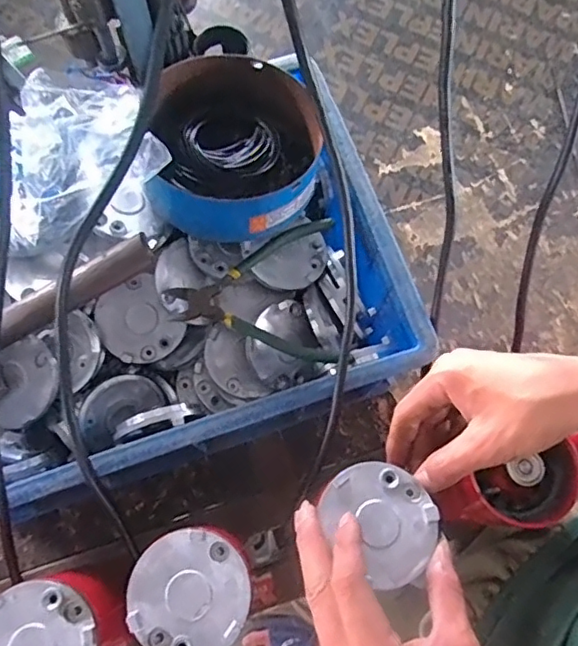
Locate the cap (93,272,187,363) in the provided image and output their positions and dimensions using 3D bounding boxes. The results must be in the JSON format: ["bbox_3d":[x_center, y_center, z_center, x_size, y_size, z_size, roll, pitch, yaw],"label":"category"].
[{"bbox_3d":[-0.127,0.000,0.475,0.062,0.006,0.069,-33,97,-7],"label":"cap"}]

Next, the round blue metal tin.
[{"bbox_3d":[-0.041,-0.138,0.453,0.130,0.062,0.151,6,73,0],"label":"round blue metal tin"}]

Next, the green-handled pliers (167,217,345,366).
[{"bbox_3d":[-0.031,-0.027,0.456,0.136,0.017,0.116,0,73,-2],"label":"green-handled pliers"}]

